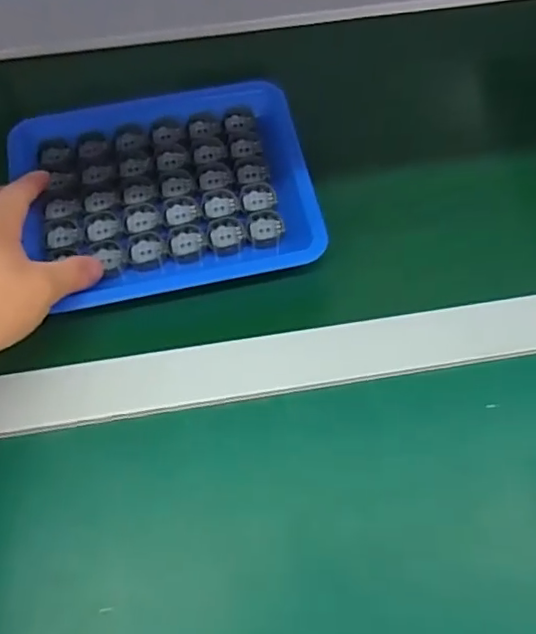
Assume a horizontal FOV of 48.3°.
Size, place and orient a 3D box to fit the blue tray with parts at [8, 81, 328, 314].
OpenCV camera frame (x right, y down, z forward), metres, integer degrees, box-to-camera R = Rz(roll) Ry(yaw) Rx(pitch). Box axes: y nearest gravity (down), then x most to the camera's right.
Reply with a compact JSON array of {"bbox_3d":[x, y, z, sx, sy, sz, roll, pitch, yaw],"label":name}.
[{"bbox_3d":[-0.076,-0.099,0.451,0.205,0.026,0.183,-15,66,-6],"label":"blue tray with parts"}]

